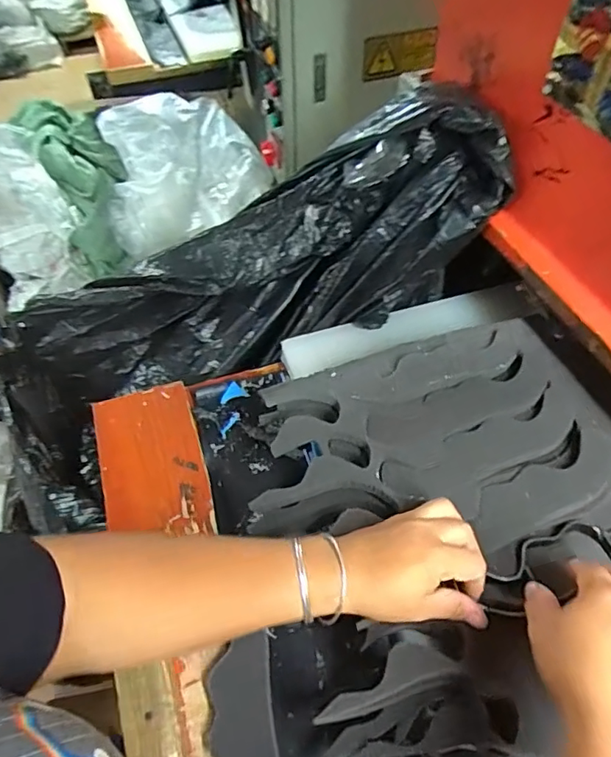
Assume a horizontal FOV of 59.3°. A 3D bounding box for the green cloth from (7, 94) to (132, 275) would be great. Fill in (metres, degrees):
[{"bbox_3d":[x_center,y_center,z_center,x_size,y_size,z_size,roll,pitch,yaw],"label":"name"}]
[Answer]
[{"bbox_3d":[-0.530,-0.471,1.289,0.198,0.447,0.139,-22,13,-15],"label":"green cloth"}]

